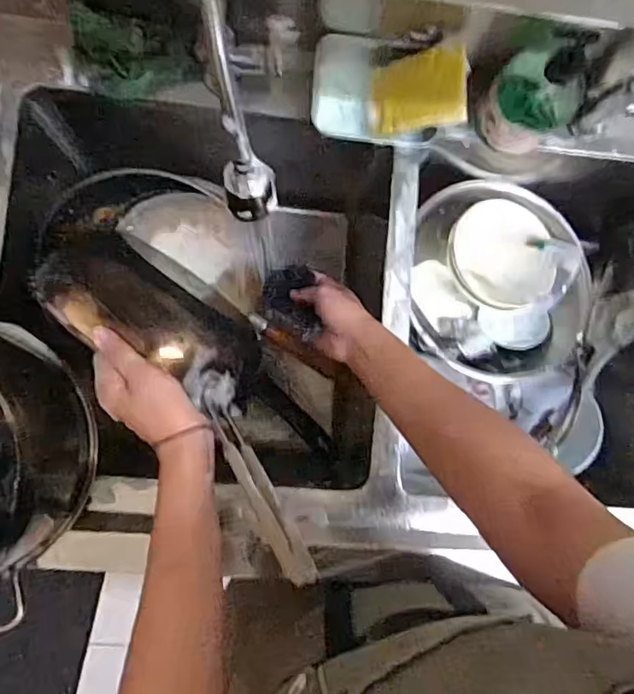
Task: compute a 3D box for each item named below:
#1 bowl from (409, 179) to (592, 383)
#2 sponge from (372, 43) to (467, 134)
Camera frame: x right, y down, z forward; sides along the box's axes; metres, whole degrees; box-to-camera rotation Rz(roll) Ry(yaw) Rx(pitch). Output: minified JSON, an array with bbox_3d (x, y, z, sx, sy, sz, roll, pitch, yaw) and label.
[{"bbox_3d":[0.252,-0.081,0.768,0.236,0.109,0.218,1,85,-7],"label":"bowl"},{"bbox_3d":[0.105,-0.262,0.573,0.099,0.018,0.073,-2,94,30],"label":"sponge"}]

